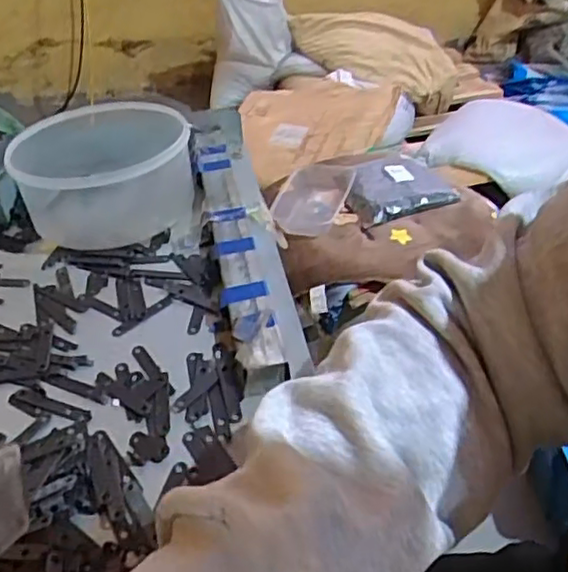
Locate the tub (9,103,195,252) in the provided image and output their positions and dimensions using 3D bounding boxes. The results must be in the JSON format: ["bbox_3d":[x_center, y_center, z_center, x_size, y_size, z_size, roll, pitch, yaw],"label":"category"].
[{"bbox_3d":[-0.155,-0.105,0.585,0.144,0.072,0.168,-8,39,-7],"label":"tub"}]

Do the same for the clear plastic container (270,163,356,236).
[{"bbox_3d":[0.048,-0.153,1.120,0.112,0.045,0.179,12,41,19],"label":"clear plastic container"}]

